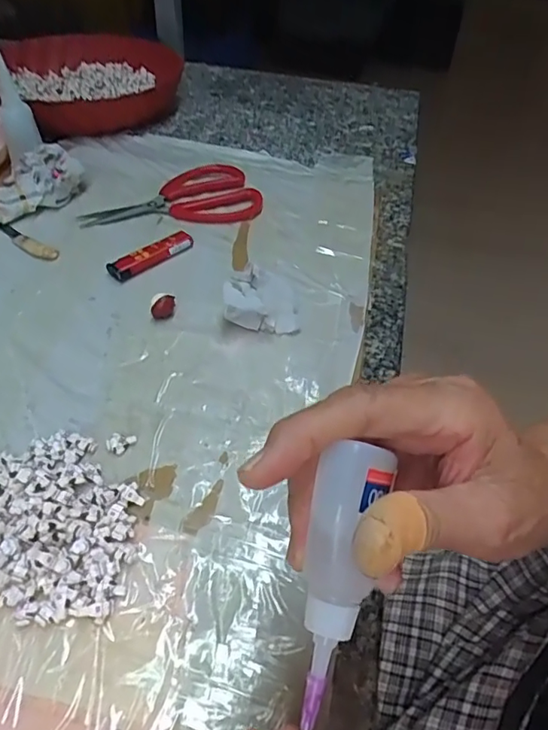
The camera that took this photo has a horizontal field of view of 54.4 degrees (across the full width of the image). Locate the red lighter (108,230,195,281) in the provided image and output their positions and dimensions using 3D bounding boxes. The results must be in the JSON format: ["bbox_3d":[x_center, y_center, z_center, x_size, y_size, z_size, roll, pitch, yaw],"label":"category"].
[{"bbox_3d":[-0.099,-0.090,0.439,0.020,0.010,0.075,37,54,28],"label":"red lighter"}]

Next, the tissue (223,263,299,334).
[{"bbox_3d":[-0.009,-0.048,0.393,0.053,0.034,0.040,-3,46,-7],"label":"tissue"}]

